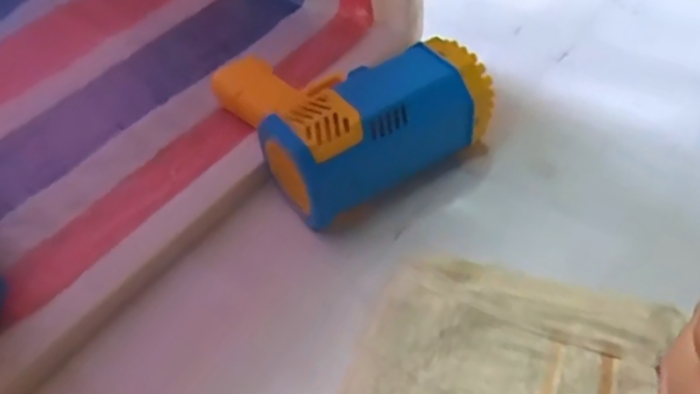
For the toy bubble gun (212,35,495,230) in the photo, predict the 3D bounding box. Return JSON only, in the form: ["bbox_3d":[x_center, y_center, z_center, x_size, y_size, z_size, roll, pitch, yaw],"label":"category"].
[{"bbox_3d":[0.003,-0.066,0.472,0.153,0.075,0.160,-26,53,-17],"label":"toy bubble gun"}]

